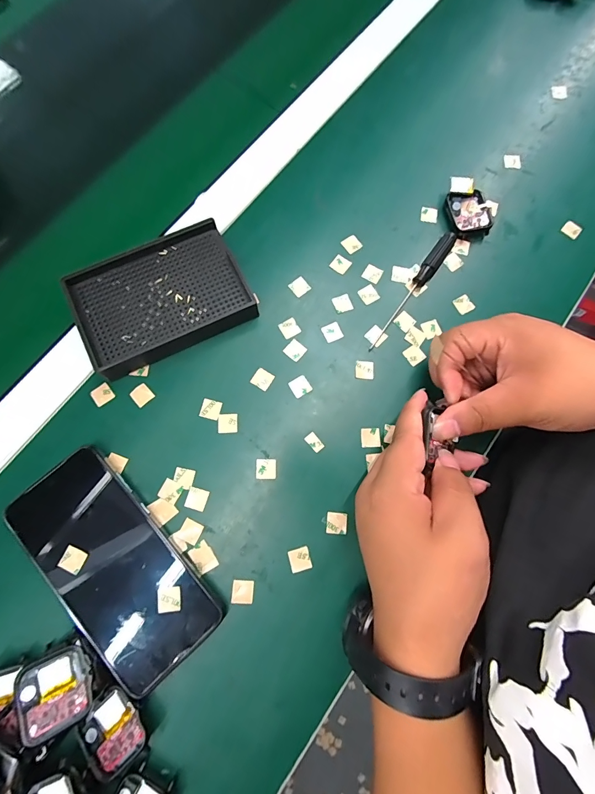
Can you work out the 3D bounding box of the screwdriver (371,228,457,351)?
[{"bbox_3d":[0.102,-0.096,0.315,0.013,0.012,0.132,35,78,8],"label":"screwdriver"}]

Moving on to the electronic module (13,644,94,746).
[{"bbox_3d":[-0.151,0.183,0.223,0.038,0.010,0.043,-6,51,-45],"label":"electronic module"}]

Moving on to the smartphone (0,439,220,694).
[{"bbox_3d":[-0.131,0.118,0.254,0.076,0.009,0.160,-40,83,-12],"label":"smartphone"}]

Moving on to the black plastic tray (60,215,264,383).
[{"bbox_3d":[-0.114,-0.084,0.303,0.135,0.023,0.096,-24,78,-6],"label":"black plastic tray"}]

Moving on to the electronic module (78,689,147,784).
[{"bbox_3d":[-0.120,0.218,0.234,0.040,0.011,0.035,39,79,8],"label":"electronic module"}]

